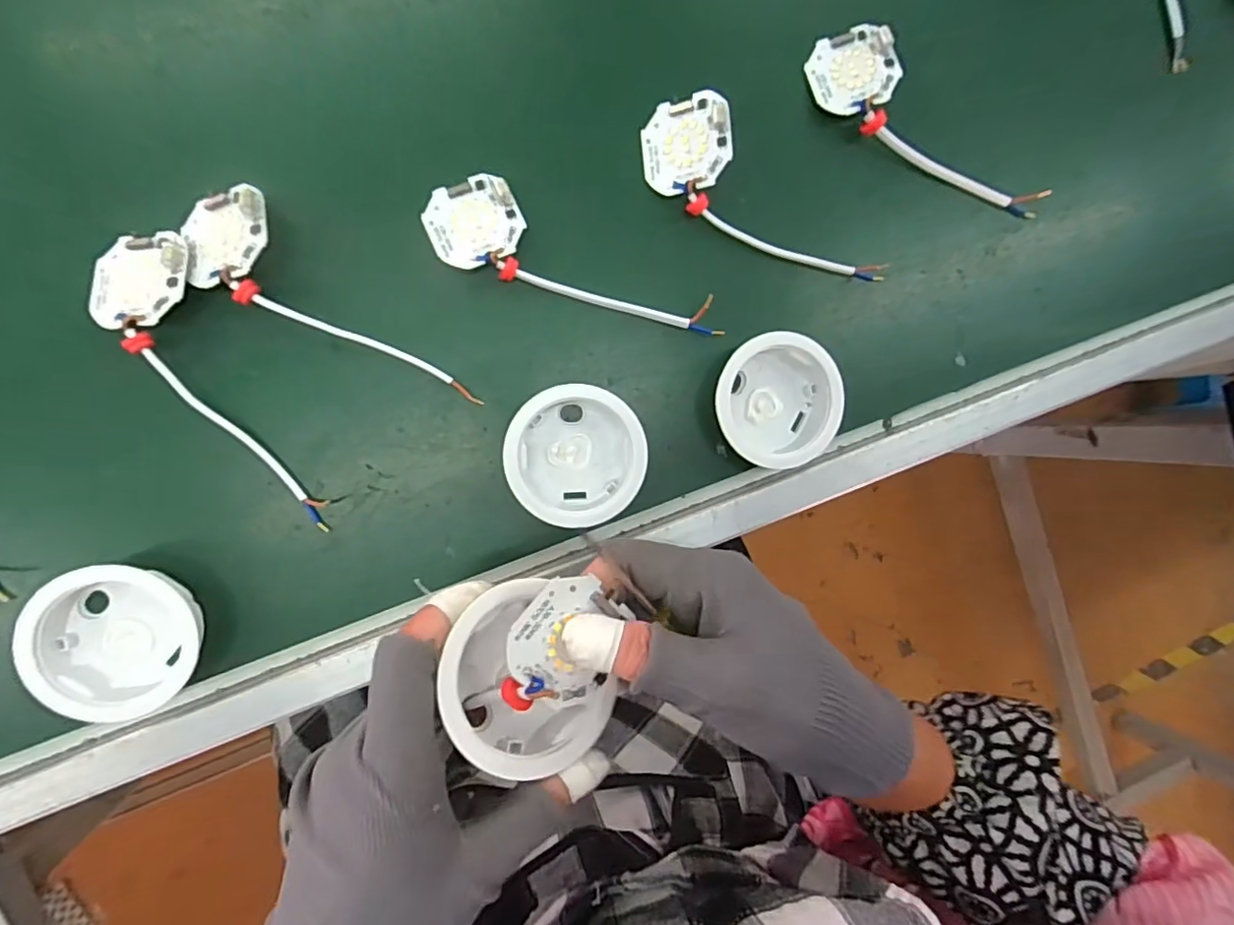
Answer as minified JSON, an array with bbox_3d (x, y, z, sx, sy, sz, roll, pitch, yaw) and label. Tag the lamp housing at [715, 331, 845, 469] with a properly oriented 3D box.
[{"bbox_3d":[0.087,-0.034,0.328,0.070,0.026,0.070,0,92,-10],"label":"lamp housing"}]

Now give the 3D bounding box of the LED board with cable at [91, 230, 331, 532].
[{"bbox_3d":[-0.202,-0.033,0.285,0.049,0.023,0.162,-25,96,-8],"label":"LED board with cable"}]

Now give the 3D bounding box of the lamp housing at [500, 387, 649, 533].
[{"bbox_3d":[-0.022,-0.003,0.312,0.071,0.024,0.071,-1,93,-10],"label":"lamp housing"}]

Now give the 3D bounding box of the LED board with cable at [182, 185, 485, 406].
[{"bbox_3d":[-0.137,-0.082,0.291,0.158,0.025,0.049,27,88,-10],"label":"LED board with cable"}]

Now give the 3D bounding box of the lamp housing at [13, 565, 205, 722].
[{"bbox_3d":[-0.239,0.087,0.281,0.070,0.025,0.067,0,92,-10],"label":"lamp housing"}]

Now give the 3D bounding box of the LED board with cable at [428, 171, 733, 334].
[{"bbox_3d":[-0.020,-0.113,0.314,0.160,0.017,0.049,12,90,-10],"label":"LED board with cable"}]

